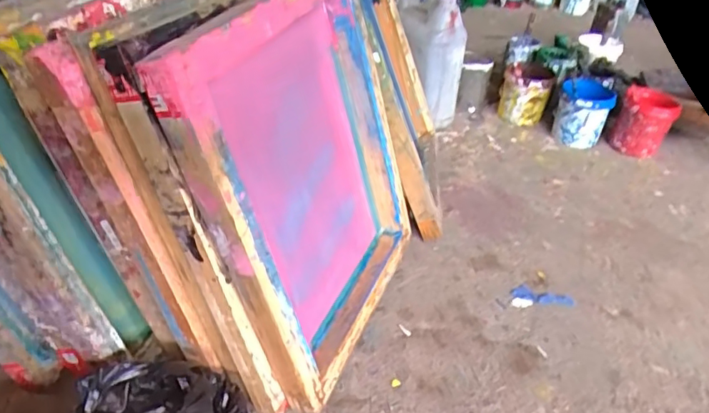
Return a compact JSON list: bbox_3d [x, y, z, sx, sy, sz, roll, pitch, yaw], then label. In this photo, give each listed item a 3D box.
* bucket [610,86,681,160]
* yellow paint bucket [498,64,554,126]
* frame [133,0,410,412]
[{"bbox_3d":[0.678,-0.193,1.306,0.120,0.134,0.121,2,35,-1],"label":"bucket"},{"bbox_3d":[0.441,-0.290,1.430,0.124,0.131,0.117,10,36,10],"label":"yellow paint bucket"},{"bbox_3d":[-0.048,-0.031,0.720,0.057,0.479,0.373,4,38,26],"label":"frame"}]

